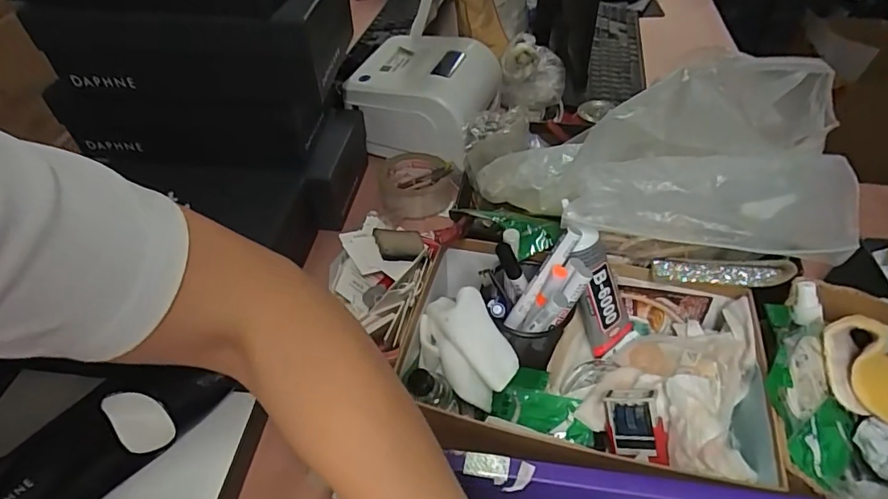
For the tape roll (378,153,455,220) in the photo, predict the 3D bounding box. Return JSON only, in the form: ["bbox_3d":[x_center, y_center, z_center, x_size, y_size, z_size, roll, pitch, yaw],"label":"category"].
[{"bbox_3d":[-0.040,-0.093,0.706,0.112,0.042,0.108,1,47,3],"label":"tape roll"}]

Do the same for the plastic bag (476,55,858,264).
[{"bbox_3d":[0.175,-0.090,0.450,0.328,0.170,0.139,0,46,22],"label":"plastic bag"}]

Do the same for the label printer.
[{"bbox_3d":[-0.029,-0.238,0.766,0.188,0.114,0.184,13,49,13],"label":"label printer"}]

